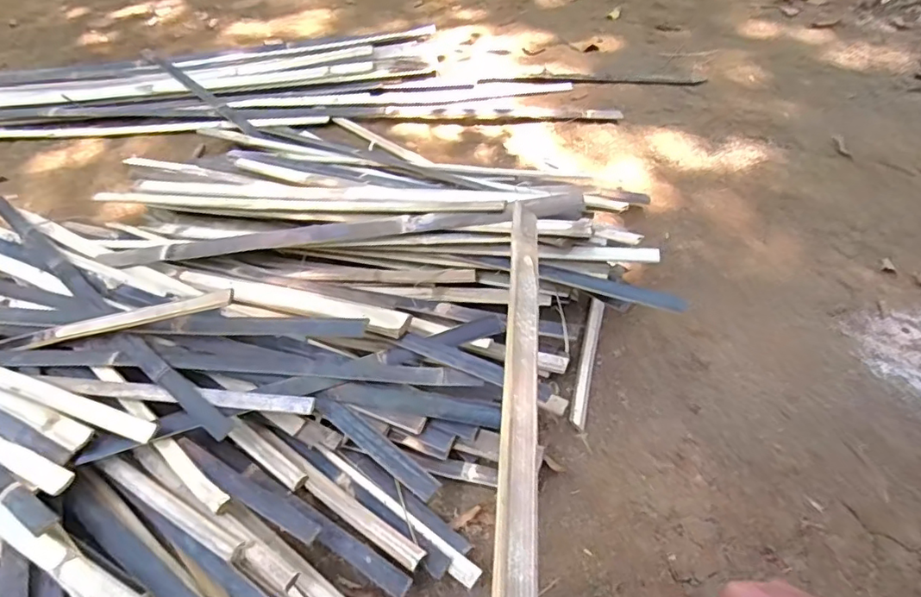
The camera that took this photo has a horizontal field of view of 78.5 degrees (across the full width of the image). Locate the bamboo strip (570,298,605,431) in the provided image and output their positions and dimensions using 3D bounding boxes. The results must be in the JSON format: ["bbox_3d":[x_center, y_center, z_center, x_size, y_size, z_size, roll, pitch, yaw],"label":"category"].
[{"bbox_3d":[0.213,0.103,0.944,0.026,0.019,0.258,10,49,14],"label":"bamboo strip"}]

